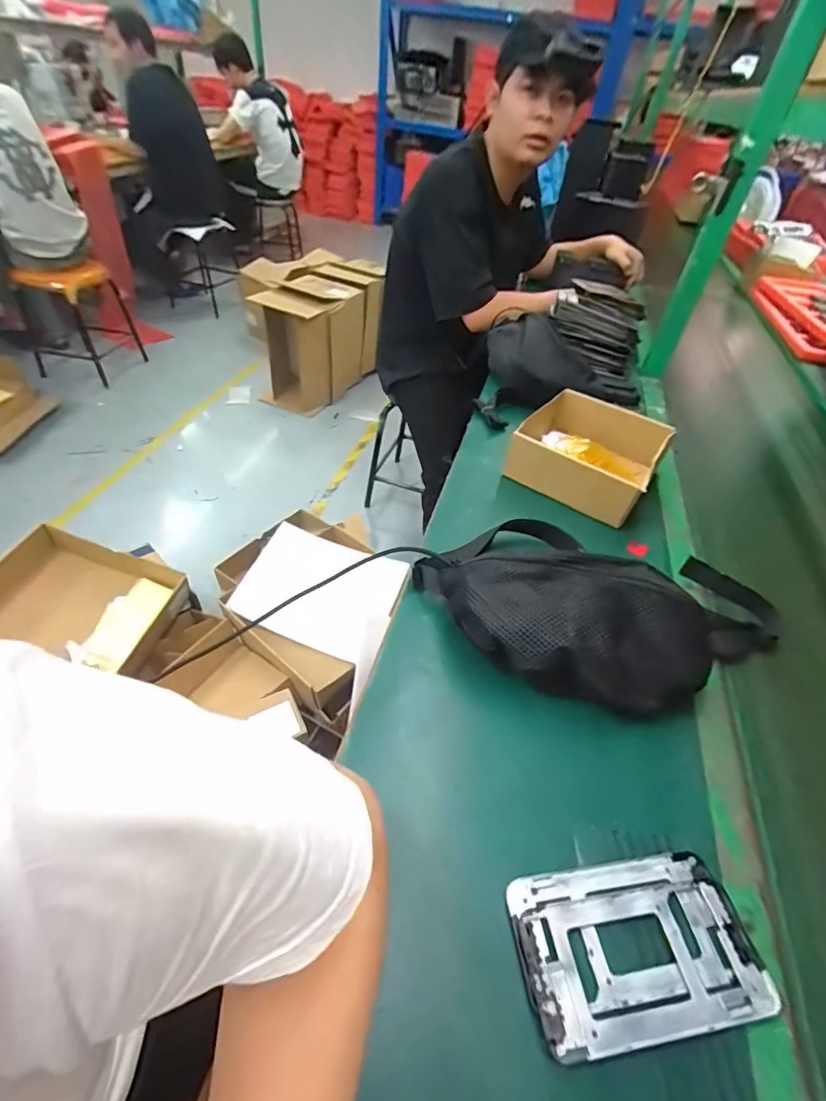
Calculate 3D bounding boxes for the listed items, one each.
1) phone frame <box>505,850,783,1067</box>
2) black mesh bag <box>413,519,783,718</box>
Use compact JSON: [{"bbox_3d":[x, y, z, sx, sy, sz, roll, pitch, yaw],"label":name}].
[{"bbox_3d":[0.151,0.269,0.330,0.159,0.013,0.094,-3,45,-9],"label":"phone frame"},{"bbox_3d":[0.170,0.074,0.464,0.358,0.104,0.169,15,45,9],"label":"black mesh bag"}]

